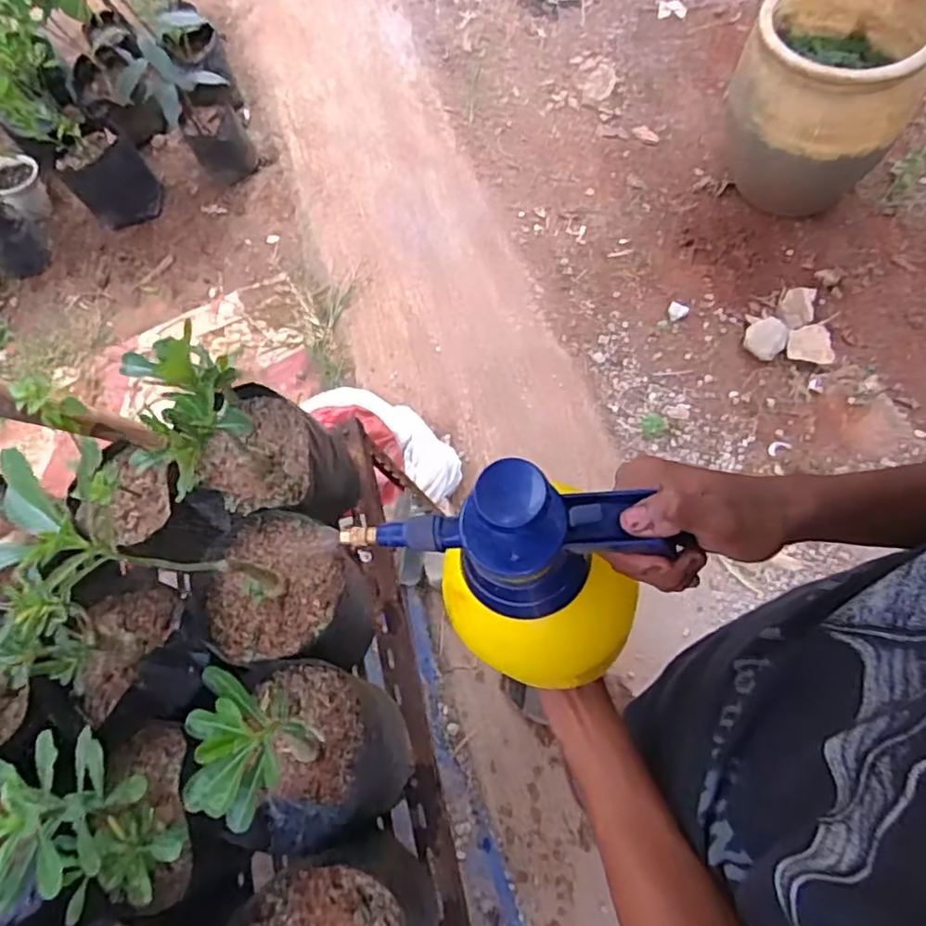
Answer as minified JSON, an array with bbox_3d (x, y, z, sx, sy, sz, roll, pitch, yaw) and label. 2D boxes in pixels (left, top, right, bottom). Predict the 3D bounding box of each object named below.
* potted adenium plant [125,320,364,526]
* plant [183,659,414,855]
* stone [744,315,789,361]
[{"bbox_3d":[-0.249,-0.025,0.814,0.178,0.369,0.192,-2,68,4],"label":"potted adenium plant"},{"bbox_3d":[-0.164,0.324,0.730,0.171,0.313,0.190,0,68,5],"label":"plant"},{"bbox_3d":[0.805,-0.330,1.751,0.100,0.069,0.091,-2,68,4],"label":"stone"}]

